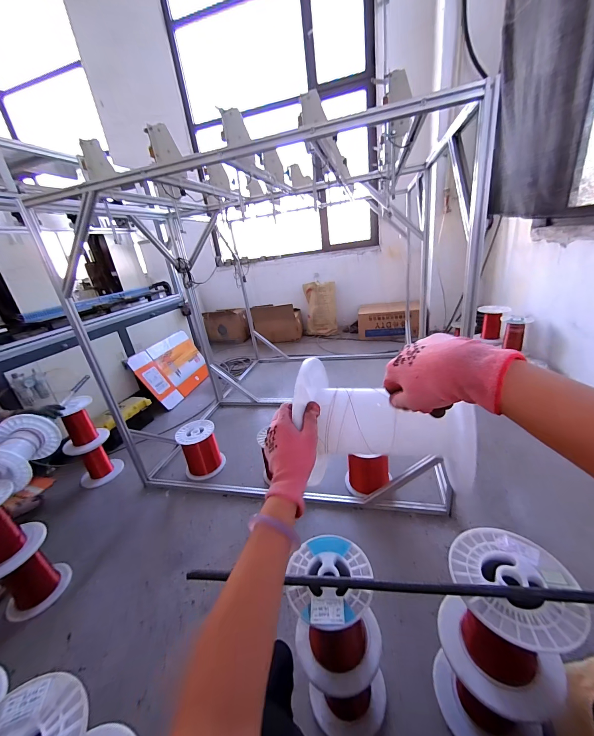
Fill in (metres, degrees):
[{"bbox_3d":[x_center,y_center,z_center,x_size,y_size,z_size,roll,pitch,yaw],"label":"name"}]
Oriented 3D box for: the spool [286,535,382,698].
[{"bbox_3d":[0.079,0.521,0.619,0.170,0.241,0.167,-7,23,3],"label":"spool"}]

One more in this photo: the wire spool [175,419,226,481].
[{"bbox_3d":[-0.519,0.439,1.560,0.197,0.249,0.178,-16,24,-20],"label":"wire spool"}]

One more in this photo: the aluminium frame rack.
[{"bbox_3d":[-0.045,-0.396,1.824,1.560,1.430,1.795,-2,23,13],"label":"aluminium frame rack"}]

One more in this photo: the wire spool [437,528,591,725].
[{"bbox_3d":[0.406,0.489,0.567,0.195,0.230,0.201,-7,23,3],"label":"wire spool"}]

